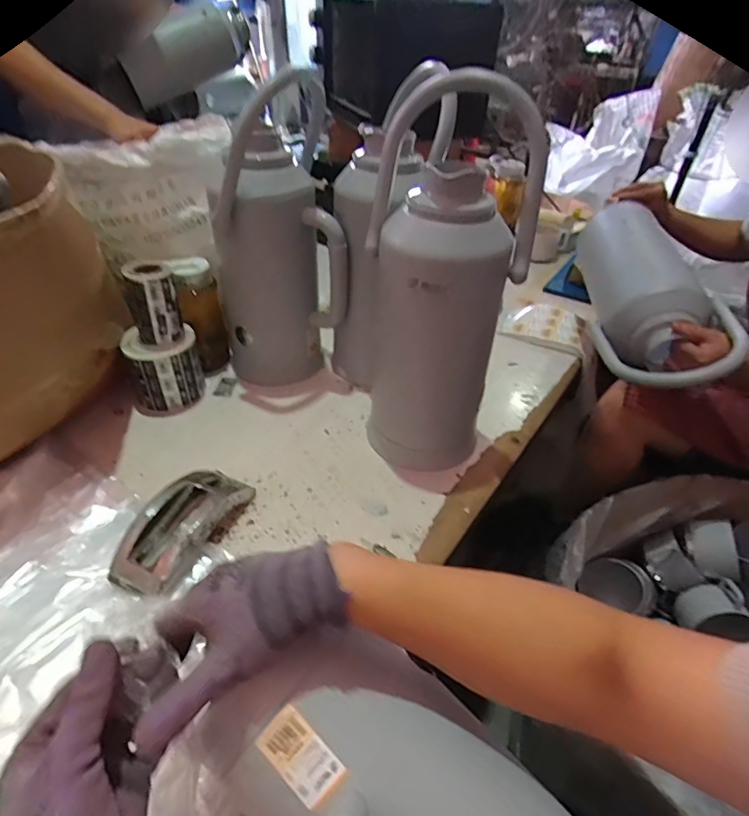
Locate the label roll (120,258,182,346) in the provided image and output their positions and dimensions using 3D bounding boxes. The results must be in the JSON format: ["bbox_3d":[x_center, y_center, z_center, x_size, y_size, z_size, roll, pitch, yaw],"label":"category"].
[{"bbox_3d":[-0.337,-0.161,0.748,0.066,0.112,0.055,-16,43,-22],"label":"label roll"}]

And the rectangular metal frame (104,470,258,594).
[{"bbox_3d":[-0.231,0.140,0.605,0.085,0.056,0.190,19,42,18],"label":"rectangular metal frame"}]

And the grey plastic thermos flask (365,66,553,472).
[{"bbox_3d":[0.088,-0.151,0.661,0.189,0.476,0.205,4,39,1],"label":"grey plastic thermos flask"}]

